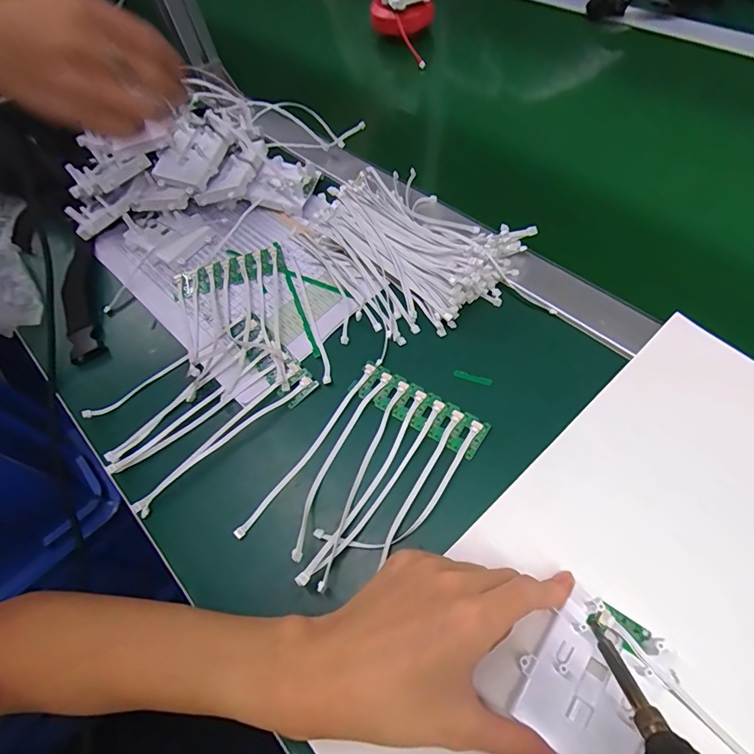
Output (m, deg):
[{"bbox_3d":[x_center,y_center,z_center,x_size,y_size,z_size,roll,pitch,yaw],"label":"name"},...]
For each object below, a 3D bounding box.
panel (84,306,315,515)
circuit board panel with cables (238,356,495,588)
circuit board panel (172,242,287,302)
[{"bbox_3d":[-0.148,0.017,0.380,0.163,0.016,0.108,-37,62,-13],"label":"panel"},{"bbox_3d":[-0.008,0.071,0.327,0.109,0.016,0.157,28,68,22],"label":"circuit board panel with cables"},{"bbox_3d":[-0.147,-0.102,0.450,0.113,0.006,0.033,-19,76,0],"label":"circuit board panel"}]

